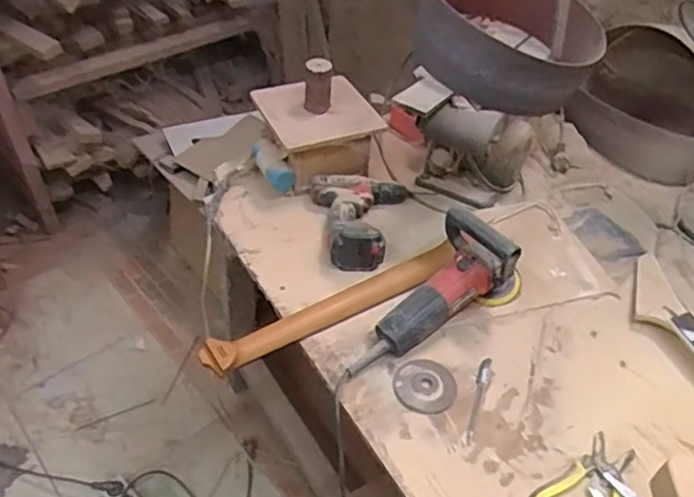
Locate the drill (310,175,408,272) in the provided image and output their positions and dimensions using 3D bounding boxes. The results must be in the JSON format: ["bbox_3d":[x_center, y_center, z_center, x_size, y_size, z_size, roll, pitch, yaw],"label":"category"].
[{"bbox_3d":[0.005,-0.062,1.101,0.174,0.069,0.215,10,45,7],"label":"drill"}]

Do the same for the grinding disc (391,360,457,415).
[{"bbox_3d":[0.112,0.196,0.889,0.087,0.009,0.084,2,44,-2],"label":"grinding disc"}]

